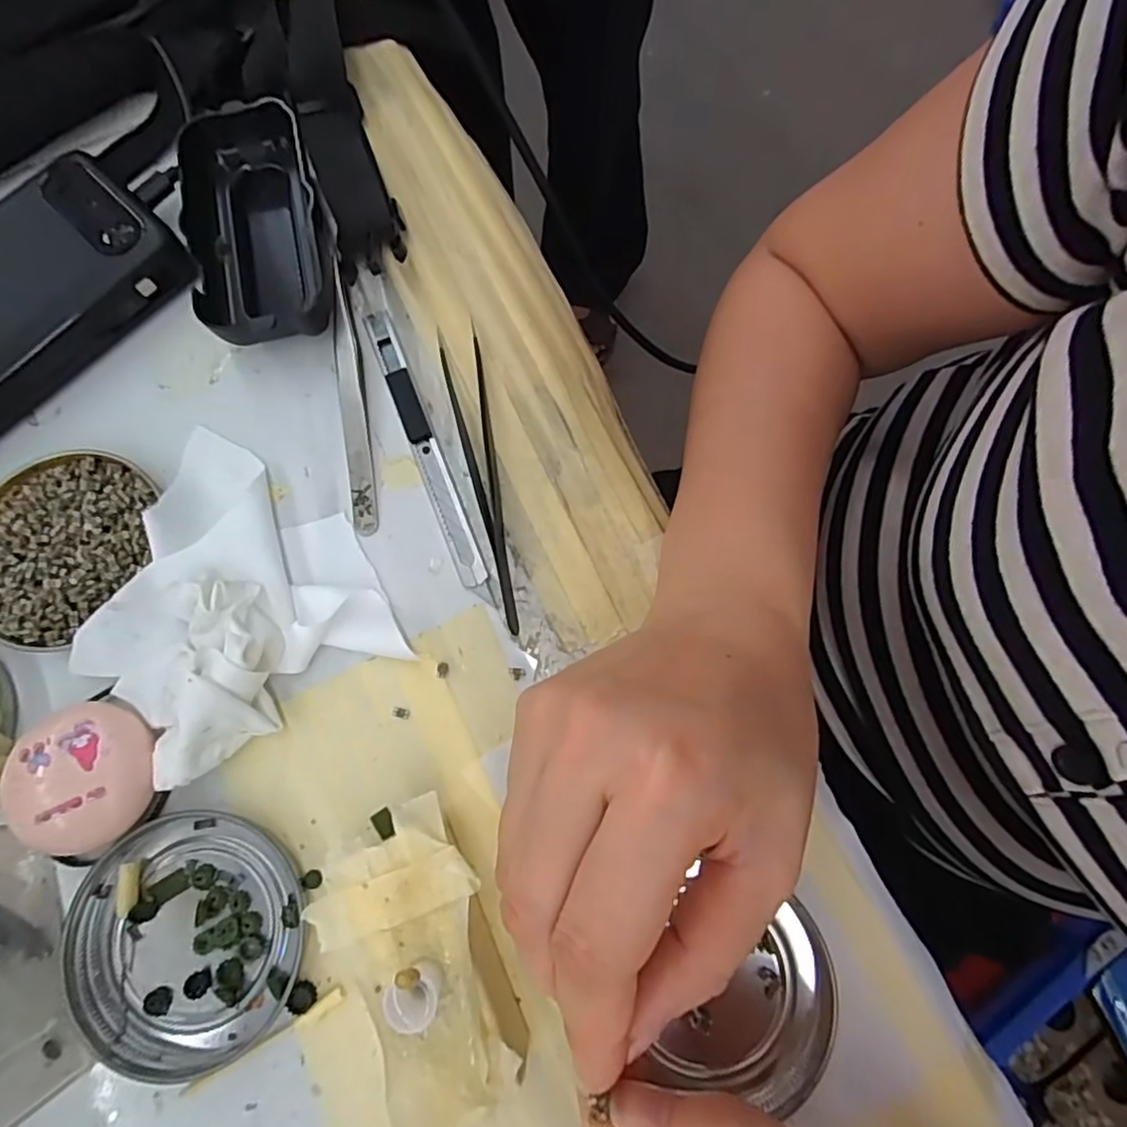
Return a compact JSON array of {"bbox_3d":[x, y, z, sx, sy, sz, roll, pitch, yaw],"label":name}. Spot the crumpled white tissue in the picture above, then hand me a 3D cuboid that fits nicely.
[{"bbox_3d":[-0.131,0.006,0.234,0.101,0.026,0.120,-29,77,-6],"label":"crumpled white tissue"}]

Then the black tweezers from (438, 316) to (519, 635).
[{"bbox_3d":[-0.035,-0.036,0.252,0.016,0.010,0.127,-9,76,-1],"label":"black tweezers"}]

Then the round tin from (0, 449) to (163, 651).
[{"bbox_3d":[-0.199,-0.009,0.244,0.067,0.011,0.078,32,79,8],"label":"round tin"}]

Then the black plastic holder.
[{"bbox_3d":[-0.135,-0.143,0.270,0.055,0.024,0.111,-14,76,-3],"label":"black plastic holder"}]

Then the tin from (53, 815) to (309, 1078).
[{"bbox_3d":[-0.131,0.130,0.213,0.077,0.009,0.077,0,76,1],"label":"tin"}]

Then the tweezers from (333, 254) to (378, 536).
[{"bbox_3d":[-0.089,-0.070,0.259,0.010,0.011,0.116,-10,76,-1],"label":"tweezers"}]

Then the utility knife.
[{"bbox_3d":[-0.057,-0.049,0.256,0.011,0.006,0.124,-21,77,-4],"label":"utility knife"}]

